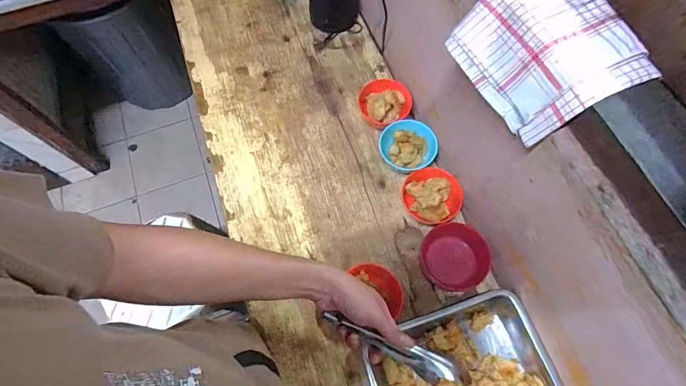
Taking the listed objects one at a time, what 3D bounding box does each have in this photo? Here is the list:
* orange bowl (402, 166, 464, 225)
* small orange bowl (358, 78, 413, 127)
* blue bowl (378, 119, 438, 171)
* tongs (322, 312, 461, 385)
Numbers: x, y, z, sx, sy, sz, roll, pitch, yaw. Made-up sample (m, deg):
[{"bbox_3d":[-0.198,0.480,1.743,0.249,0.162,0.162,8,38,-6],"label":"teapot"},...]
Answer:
[{"bbox_3d":[0.173,0.003,0.716,0.100,0.062,0.104,0,67,1],"label":"orange bowl"},{"bbox_3d":[0.088,-0.184,0.796,0.109,0.057,0.101,0,67,1],"label":"small orange bowl"},{"bbox_3d":[0.128,-0.091,0.754,0.101,0.064,0.101,0,67,1],"label":"blue bowl"},{"bbox_3d":[0.065,0.215,0.519,0.192,0.048,0.035,26,70,1],"label":"tongs"}]

